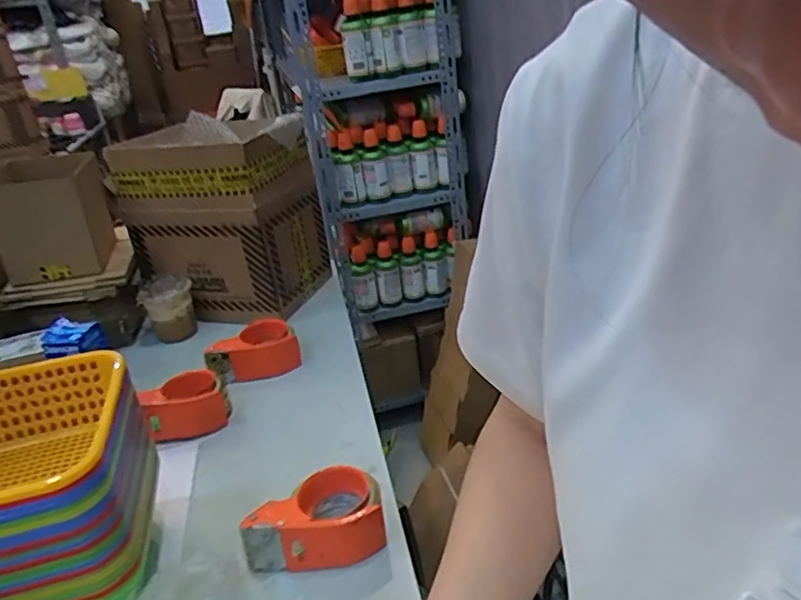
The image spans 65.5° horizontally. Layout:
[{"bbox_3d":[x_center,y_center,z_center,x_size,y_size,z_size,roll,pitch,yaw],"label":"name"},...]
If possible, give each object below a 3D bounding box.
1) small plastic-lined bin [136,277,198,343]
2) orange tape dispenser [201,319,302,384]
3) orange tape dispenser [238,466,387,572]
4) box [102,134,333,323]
[{"bbox_3d":[-0.427,0.020,1.158,0.096,0.105,0.088,-20,28,-24],"label":"small plastic-lined bin"},{"bbox_3d":[-0.237,0.084,0.999,0.143,0.063,0.077,-17,27,-20],"label":"orange tape dispenser"},{"bbox_3d":[-0.091,0.236,0.657,0.145,0.063,0.093,-19,28,-22],"label":"orange tape dispenser"},{"bbox_3d":[-0.341,-0.151,1.201,0.289,0.322,0.208,3,28,21],"label":"box"}]

